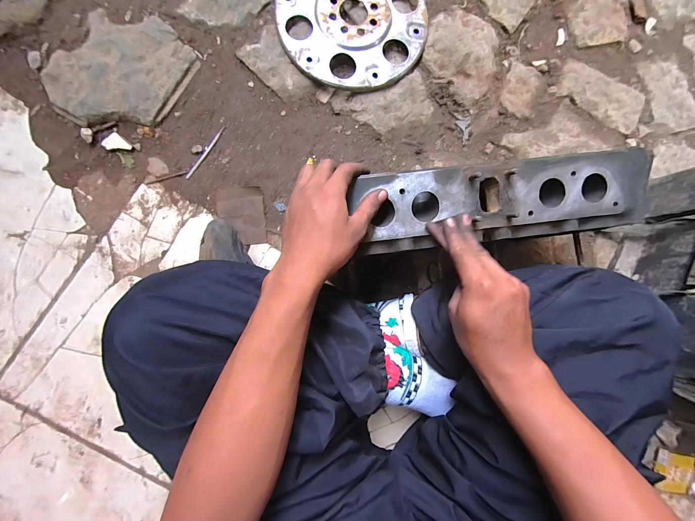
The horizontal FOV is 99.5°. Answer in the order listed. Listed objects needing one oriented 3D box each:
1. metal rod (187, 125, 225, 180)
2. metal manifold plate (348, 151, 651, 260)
[{"bbox_3d":[-0.242,-0.184,0.504,0.007,0.006,0.107,31,84,-2],"label":"metal rod"},{"bbox_3d":[0.190,-0.071,0.358,0.363,0.031,0.089,-6,87,-3],"label":"metal manifold plate"}]

